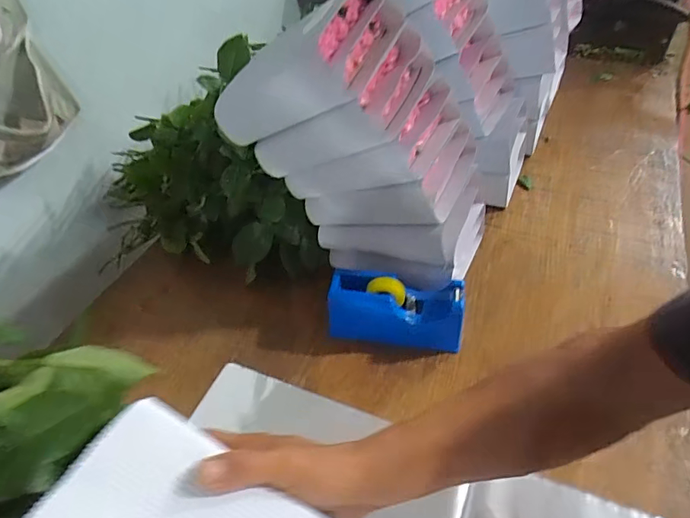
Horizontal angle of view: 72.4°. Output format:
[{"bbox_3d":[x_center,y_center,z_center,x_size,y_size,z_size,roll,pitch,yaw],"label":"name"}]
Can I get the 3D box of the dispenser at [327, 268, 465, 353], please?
[{"bbox_3d":[0.079,0.073,0.707,0.204,0.100,0.072,6,46,10],"label":"dispenser"}]

